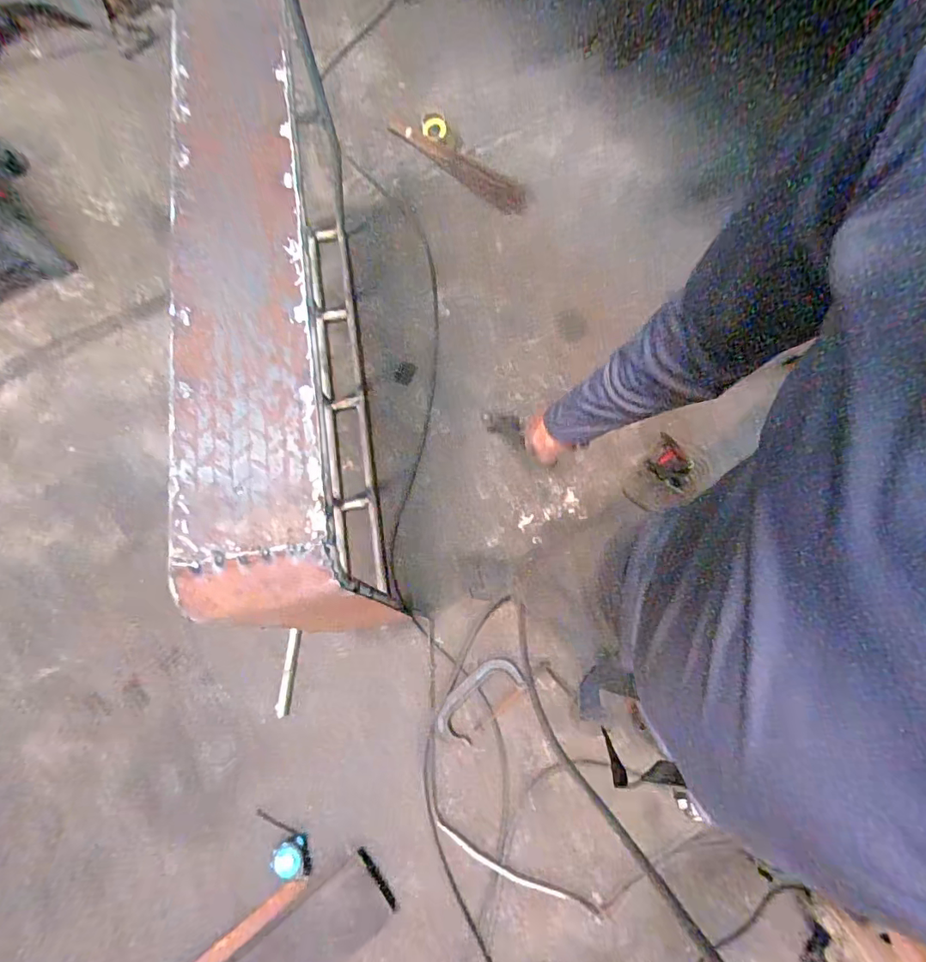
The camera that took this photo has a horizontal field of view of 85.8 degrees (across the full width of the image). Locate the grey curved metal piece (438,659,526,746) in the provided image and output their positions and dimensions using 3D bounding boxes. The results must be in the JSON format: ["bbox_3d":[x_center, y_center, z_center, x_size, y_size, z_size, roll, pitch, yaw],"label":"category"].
[{"bbox_3d":[0.040,0.553,1.263,0.243,0.028,0.113,-45,72,-8],"label":"grey curved metal piece"}]

